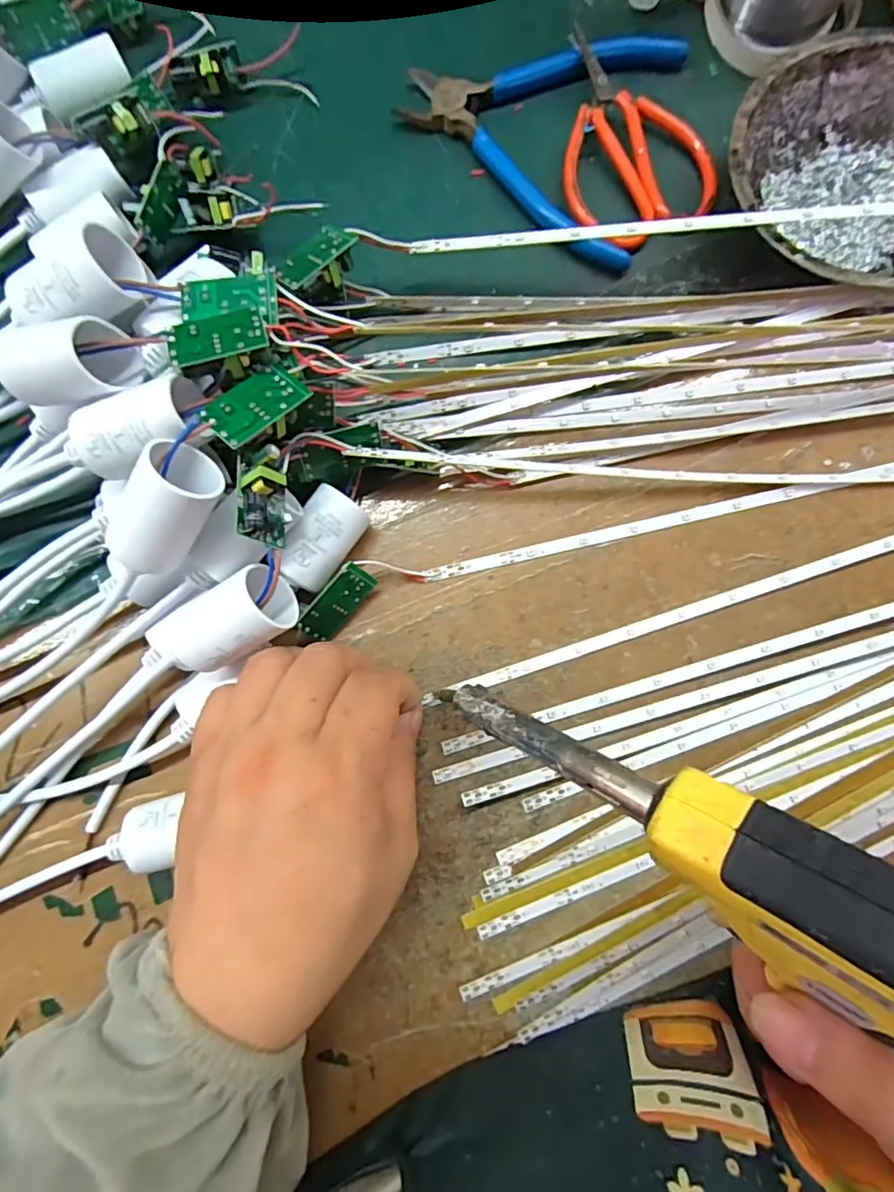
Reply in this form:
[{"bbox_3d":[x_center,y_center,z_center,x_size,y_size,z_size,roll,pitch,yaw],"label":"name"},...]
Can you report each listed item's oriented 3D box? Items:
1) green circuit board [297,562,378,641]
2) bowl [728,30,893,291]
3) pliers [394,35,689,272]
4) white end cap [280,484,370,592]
[{"bbox_3d":[-0.048,0.004,0.256,0.038,0.019,0.004,-51,44,4],"label":"green circuit board"},{"bbox_3d":[0.195,-0.195,0.273,0.121,0.037,0.122,0,83,0],"label":"bowl"},{"bbox_3d":[0.064,-0.252,0.298,0.147,0.010,0.125,38,85,4],"label":"pliers"},{"bbox_3d":[-0.054,-0.023,0.258,0.024,0.028,0.044,25,84,3],"label":"white end cap"}]

